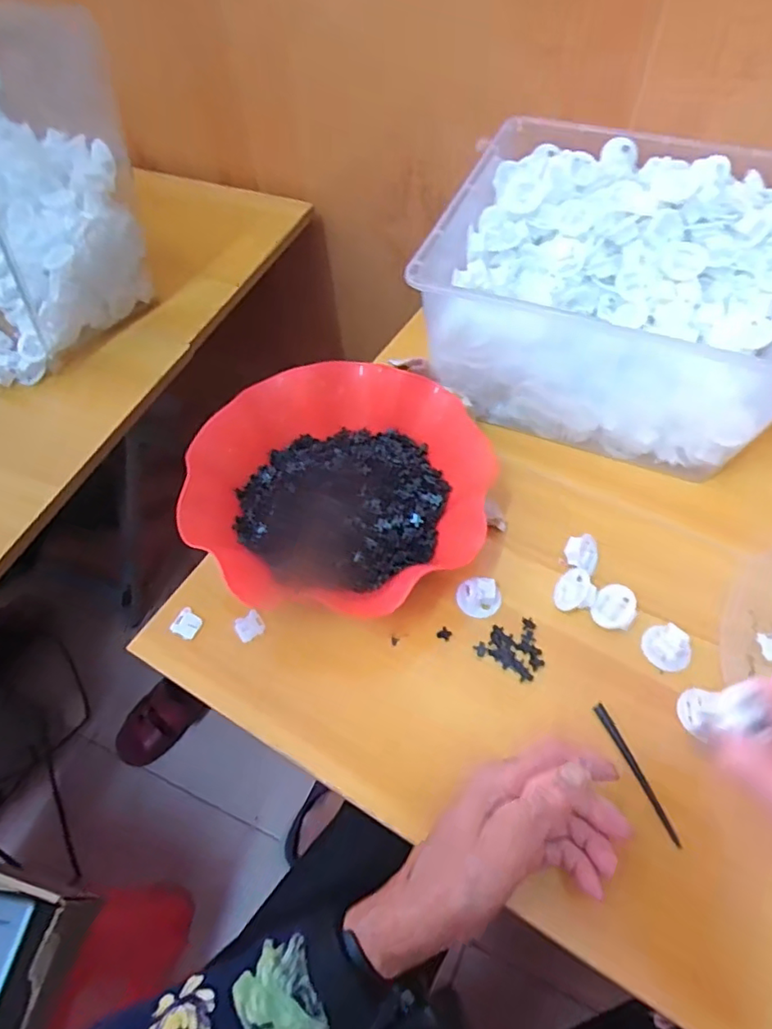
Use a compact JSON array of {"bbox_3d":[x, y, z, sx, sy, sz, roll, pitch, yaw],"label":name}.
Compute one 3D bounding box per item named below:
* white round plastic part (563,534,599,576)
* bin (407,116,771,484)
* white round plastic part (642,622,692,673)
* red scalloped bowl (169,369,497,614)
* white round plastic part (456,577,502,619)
[{"bbox_3d":[0.154,0.031,0.448,0.014,0.032,0.029,2,68,56],"label":"white round plastic part"},{"bbox_3d":[0.202,-0.192,0.500,0.291,0.138,0.254,18,60,13],"label":"bin"},{"bbox_3d":[0.203,0.095,0.412,0.029,0.012,0.032,-13,58,-6],"label":"white round plastic part"},{"bbox_3d":[-0.031,-0.019,0.454,0.216,0.080,0.202,-1,57,2],"label":"red scalloped bowl"},{"bbox_3d":[0.071,0.062,0.434,0.033,0.012,0.030,-1,57,2],"label":"white round plastic part"}]

